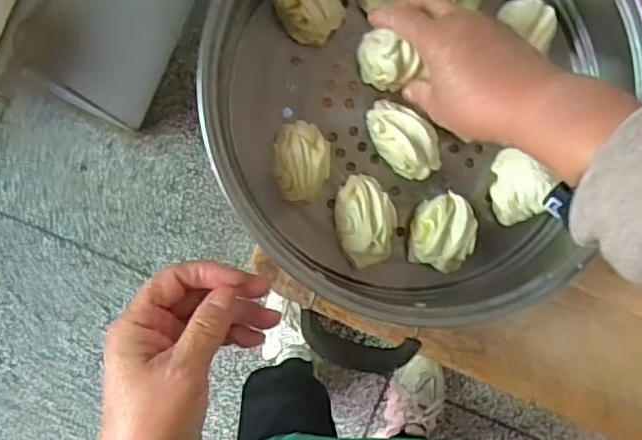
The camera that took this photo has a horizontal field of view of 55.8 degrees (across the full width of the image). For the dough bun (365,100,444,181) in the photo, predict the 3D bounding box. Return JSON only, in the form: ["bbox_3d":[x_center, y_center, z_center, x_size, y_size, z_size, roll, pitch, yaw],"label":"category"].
[{"bbox_3d":[0.062,-0.061,0.465,0.039,0.042,0.068,-38,95,-6],"label":"dough bun"}]

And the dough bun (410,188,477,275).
[{"bbox_3d":[0.095,0.010,0.473,0.051,0.037,0.059,-2,90,-7],"label":"dough bun"}]

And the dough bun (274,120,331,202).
[{"bbox_3d":[-0.014,-0.043,0.456,0.043,0.043,0.058,-3,91,-7],"label":"dough bun"}]

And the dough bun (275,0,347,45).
[{"bbox_3d":[-0.011,-0.162,0.455,0.057,0.040,0.045,33,86,-6],"label":"dough bun"}]

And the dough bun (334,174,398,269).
[{"bbox_3d":[0.035,0.001,0.463,0.045,0.038,0.070,-1,90,-7],"label":"dough bun"}]

